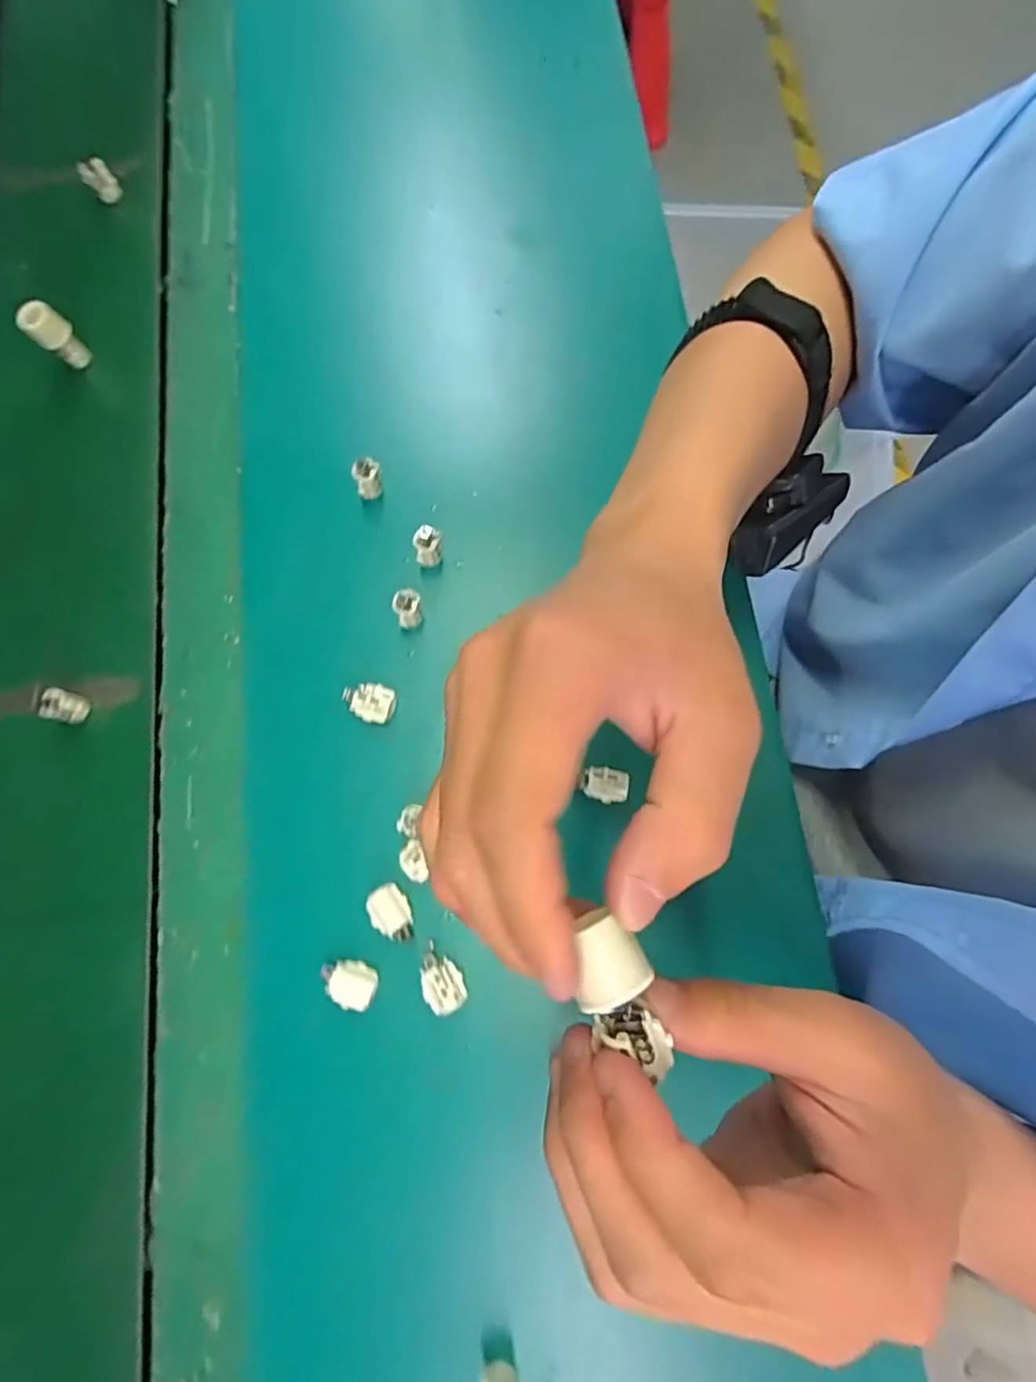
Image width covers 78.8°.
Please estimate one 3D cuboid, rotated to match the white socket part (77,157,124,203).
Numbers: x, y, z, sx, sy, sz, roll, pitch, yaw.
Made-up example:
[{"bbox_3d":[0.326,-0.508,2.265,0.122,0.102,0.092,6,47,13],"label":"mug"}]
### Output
[{"bbox_3d":[-0.304,-0.371,0.460,0.020,0.026,0.018,-31,77,-6],"label":"white socket part"}]

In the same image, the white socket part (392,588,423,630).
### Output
[{"bbox_3d":[-0.062,-0.047,0.360,0.016,0.013,0.019,-22,76,-2],"label":"white socket part"}]

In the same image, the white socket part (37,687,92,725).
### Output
[{"bbox_3d":[-0.261,0.009,0.363,0.015,0.020,0.017,13,78,7],"label":"white socket part"}]

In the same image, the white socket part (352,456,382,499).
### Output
[{"bbox_3d":[-0.090,-0.129,0.382,0.017,0.022,0.012,-22,76,-2],"label":"white socket part"}]

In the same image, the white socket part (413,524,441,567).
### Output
[{"bbox_3d":[-0.052,-0.084,0.366,0.016,0.023,0.014,-20,76,-1],"label":"white socket part"}]

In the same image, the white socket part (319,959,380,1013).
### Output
[{"bbox_3d":[-0.086,0.147,0.320,0.030,0.012,0.018,25,79,9],"label":"white socket part"}]

